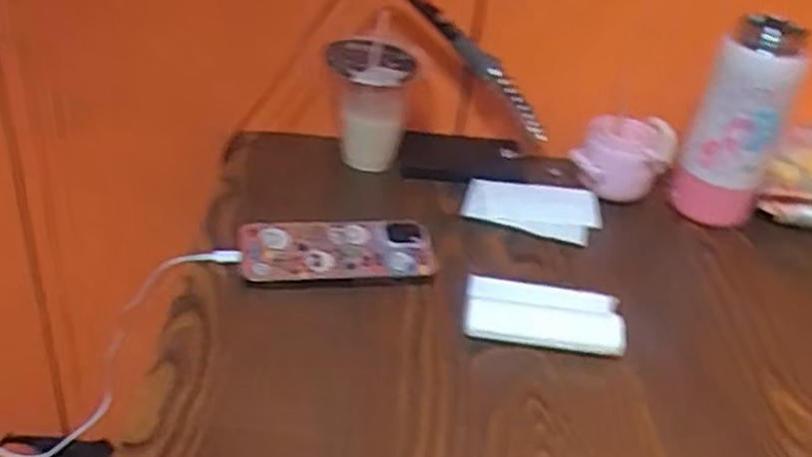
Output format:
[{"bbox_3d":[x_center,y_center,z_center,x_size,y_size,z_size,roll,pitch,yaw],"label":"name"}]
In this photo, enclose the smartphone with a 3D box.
[{"bbox_3d":[-0.053,0.014,0.600,0.146,0.010,0.070,-2,44,-2],"label":"smartphone"}]

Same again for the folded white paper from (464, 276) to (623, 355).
[{"bbox_3d":[0.096,0.062,0.546,0.108,0.025,0.052,11,34,5],"label":"folded white paper"}]

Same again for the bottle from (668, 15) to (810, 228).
[{"bbox_3d":[0.266,-0.075,0.631,0.063,0.180,0.058,23,37,22],"label":"bottle"}]

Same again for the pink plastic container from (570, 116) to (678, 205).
[{"bbox_3d":[0.190,-0.060,0.689,0.083,0.072,0.057,11,34,5],"label":"pink plastic container"}]

